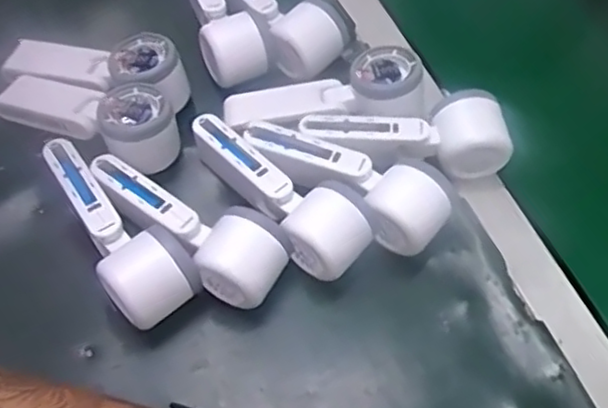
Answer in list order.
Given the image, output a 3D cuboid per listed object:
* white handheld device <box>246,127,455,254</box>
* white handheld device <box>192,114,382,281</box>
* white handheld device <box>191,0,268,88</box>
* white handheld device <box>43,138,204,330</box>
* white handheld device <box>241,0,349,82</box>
[{"bbox_3d":[0.031,-0.013,0.532,0.166,0.049,0.069,15,57,8],"label":"white handheld device"},{"bbox_3d":[-0.017,-0.010,0.533,0.060,0.050,0.159,-38,66,-24],"label":"white handheld device"},{"bbox_3d":[-0.078,-0.177,0.632,0.055,0.046,0.154,-14,58,-11],"label":"white handheld device"},{"bbox_3d":[-0.145,0.022,0.509,0.055,0.052,0.158,-37,65,-23],"label":"white handheld device"},{"bbox_3d":[-0.028,-0.183,0.633,0.075,0.050,0.152,-32,63,-21],"label":"white handheld device"}]

